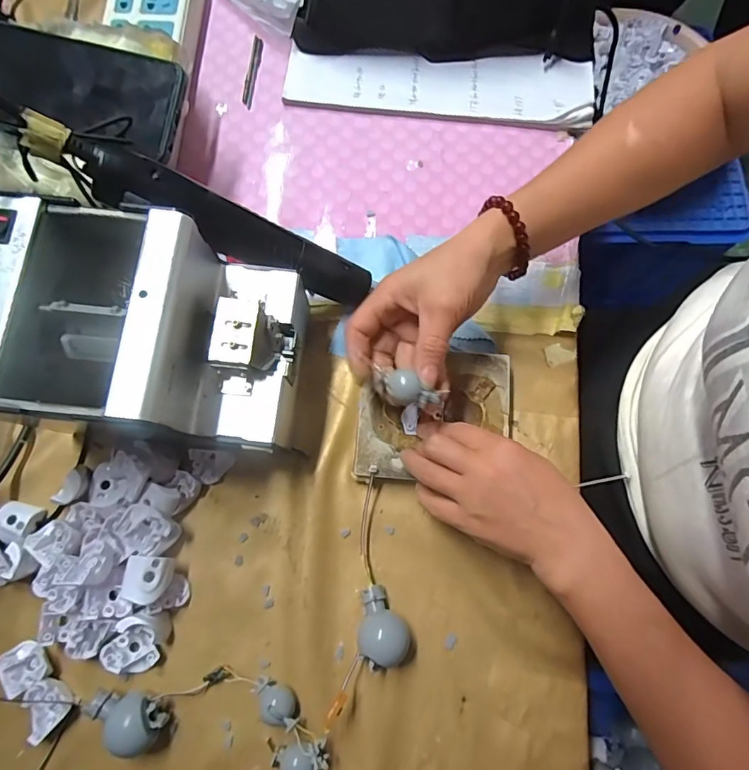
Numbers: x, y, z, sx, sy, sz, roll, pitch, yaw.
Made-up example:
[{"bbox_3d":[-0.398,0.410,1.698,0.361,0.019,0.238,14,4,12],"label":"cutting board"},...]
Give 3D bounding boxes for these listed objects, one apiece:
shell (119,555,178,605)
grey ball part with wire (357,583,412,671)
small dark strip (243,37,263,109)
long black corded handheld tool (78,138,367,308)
[{"bbox_3d":[-0.159,0.135,0.336,0.028,0.018,0.030,11,78,4],"label":"shell"},{"bbox_3d":[0.006,0.175,0.352,0.036,0.029,0.051,-1,78,1],"label":"grey ball part with wire"},{"bbox_3d":[-0.118,-0.305,0.469,0.010,0.005,0.078,5,78,2],"label":"small dark strip"},{"bbox_3d":[-0.099,-0.110,0.346,0.209,0.018,0.036,21,77,-26],"label":"long black corded handheld tool"}]

